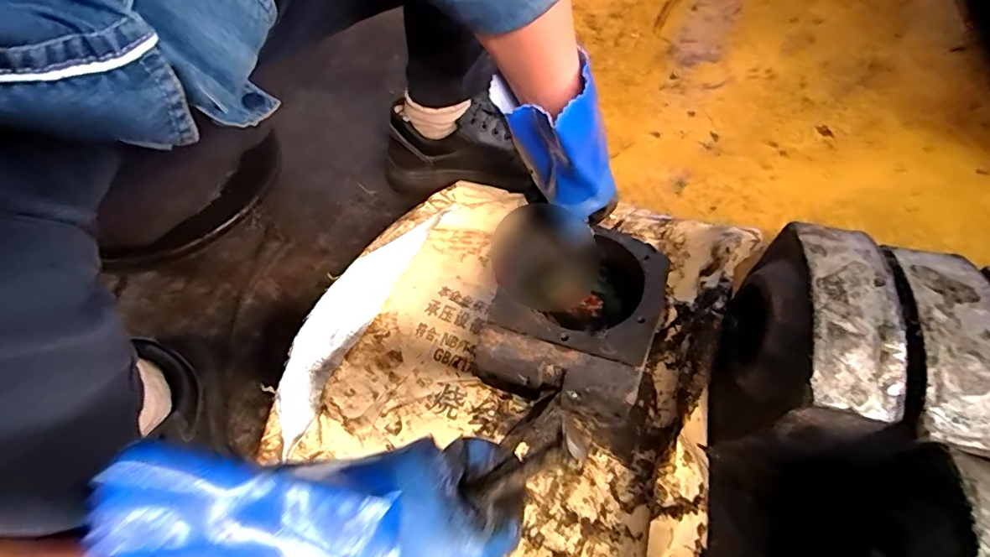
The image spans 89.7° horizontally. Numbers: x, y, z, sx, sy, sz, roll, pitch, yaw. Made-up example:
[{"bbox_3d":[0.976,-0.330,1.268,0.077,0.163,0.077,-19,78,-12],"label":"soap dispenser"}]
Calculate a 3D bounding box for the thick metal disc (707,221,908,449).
[{"bbox_3d":[0.245,0.052,0.417,0.089,0.148,0.153,9,59,9],"label":"thick metal disc"}]

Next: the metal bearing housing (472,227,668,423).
[{"bbox_3d":[0.081,0.039,0.503,0.145,0.082,0.174,15,60,14],"label":"metal bearing housing"}]

